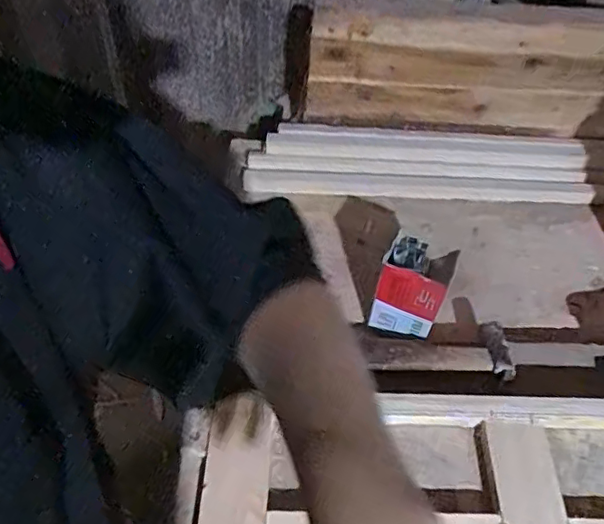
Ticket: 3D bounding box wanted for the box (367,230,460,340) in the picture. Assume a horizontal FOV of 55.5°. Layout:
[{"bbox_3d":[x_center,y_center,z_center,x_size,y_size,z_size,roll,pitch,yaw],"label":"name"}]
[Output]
[{"bbox_3d":[0.111,0.029,0.578,0.067,0.102,0.059,17,51,13],"label":"box"}]

